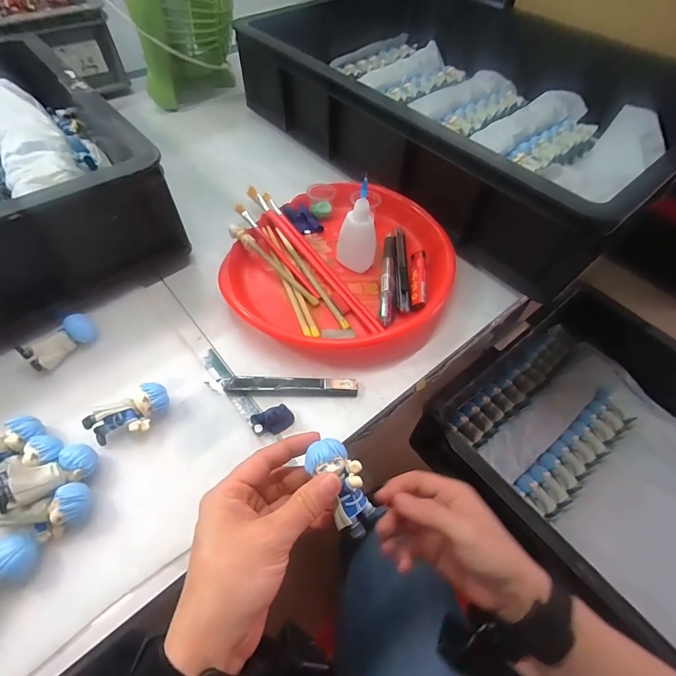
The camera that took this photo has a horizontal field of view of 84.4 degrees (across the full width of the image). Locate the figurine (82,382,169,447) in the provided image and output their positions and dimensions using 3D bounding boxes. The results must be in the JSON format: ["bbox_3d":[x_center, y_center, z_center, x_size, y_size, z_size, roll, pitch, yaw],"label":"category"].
[{"bbox_3d":[-0.173,0.066,0.314,0.063,0.028,0.031,-31,62,-24],"label":"figurine"}]

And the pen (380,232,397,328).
[{"bbox_3d":[0.057,-0.071,0.420,0.016,0.012,0.136,7,53,0],"label":"pen"}]

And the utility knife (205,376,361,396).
[{"bbox_3d":[-0.050,0.045,0.348,0.137,0.009,0.013,2,53,-3],"label":"utility knife"}]

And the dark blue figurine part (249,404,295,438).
[{"bbox_3d":[-0.057,0.071,0.325,0.036,0.018,0.020,-17,57,-17],"label":"dark blue figurine part"}]

